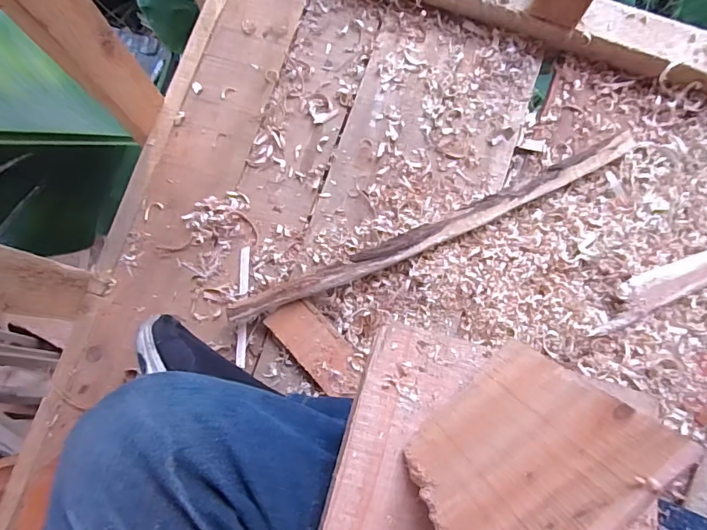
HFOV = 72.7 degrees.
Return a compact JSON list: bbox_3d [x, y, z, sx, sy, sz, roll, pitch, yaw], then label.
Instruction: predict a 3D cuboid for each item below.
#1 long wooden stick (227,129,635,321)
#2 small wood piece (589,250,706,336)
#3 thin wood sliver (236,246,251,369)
[{"bbox_3d":[0.083,-0.035,0.478,0.431,0.016,0.027,-24,80,-3],"label":"long wooden stick"},{"bbox_3d":[0.311,0.016,0.469,0.174,0.013,0.035,-26,81,-4],"label":"small wood piece"},{"bbox_3d":[-0.111,0.041,0.485,0.010,0.004,0.121,0,80,1],"label":"thin wood sliver"}]

